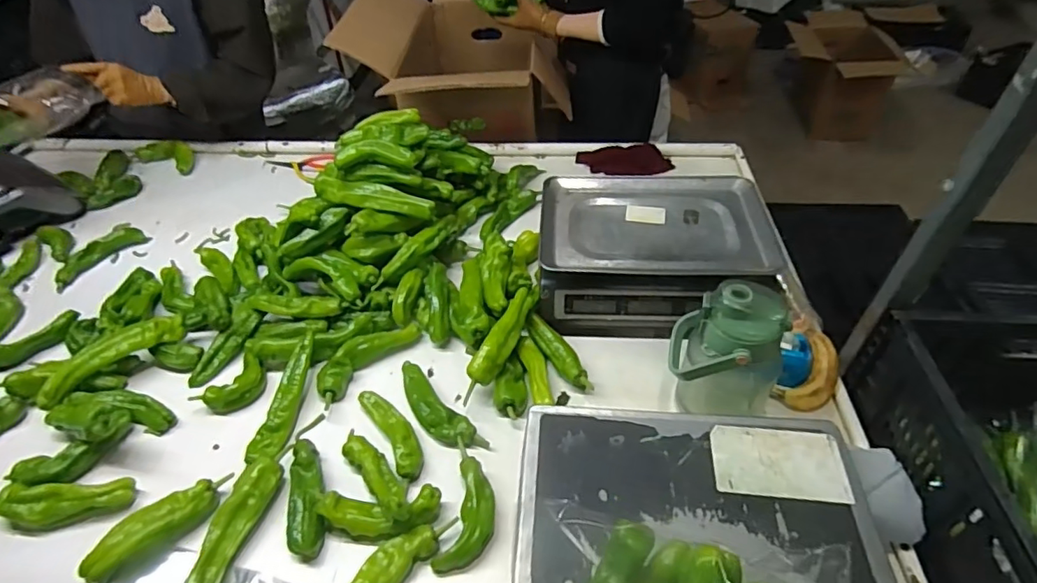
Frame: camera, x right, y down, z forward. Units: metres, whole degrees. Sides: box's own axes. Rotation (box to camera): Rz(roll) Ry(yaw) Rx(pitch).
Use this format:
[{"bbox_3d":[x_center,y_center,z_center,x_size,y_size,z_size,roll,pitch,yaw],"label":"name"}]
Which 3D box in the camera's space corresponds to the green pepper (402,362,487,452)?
[{"bbox_3d":[-0.112,0.158,0.738,0.046,0.030,0.166,-33,51,-29],"label":"green pepper"}]

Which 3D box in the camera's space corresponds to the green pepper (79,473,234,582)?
[{"bbox_3d":[-0.402,0.263,0.631,0.159,0.044,0.046,-32,51,-28],"label":"green pepper"}]

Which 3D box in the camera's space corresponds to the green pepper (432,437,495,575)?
[{"bbox_3d":[-0.055,0.244,0.642,0.058,0.035,0.145,3,43,6],"label":"green pepper"}]

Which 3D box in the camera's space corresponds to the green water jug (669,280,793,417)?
[{"bbox_3d":[0.250,0.076,0.674,0.124,0.190,0.098,14,46,17],"label":"green water jug"}]

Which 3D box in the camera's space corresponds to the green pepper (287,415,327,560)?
[{"bbox_3d":[-0.254,0.225,0.671,0.037,0.036,0.184,-12,44,-10],"label":"green pepper"}]

